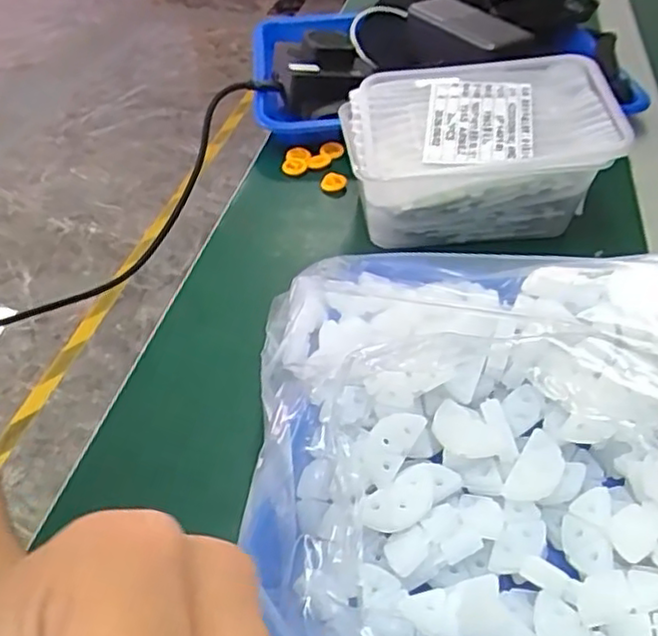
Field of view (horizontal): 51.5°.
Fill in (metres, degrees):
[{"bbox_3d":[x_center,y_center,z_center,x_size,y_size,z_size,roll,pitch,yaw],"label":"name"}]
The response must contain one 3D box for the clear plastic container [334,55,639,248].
[{"bbox_3d":[0.104,-0.117,0.482,0.180,0.079,0.118,-1,43,0],"label":"clear plastic container"}]

